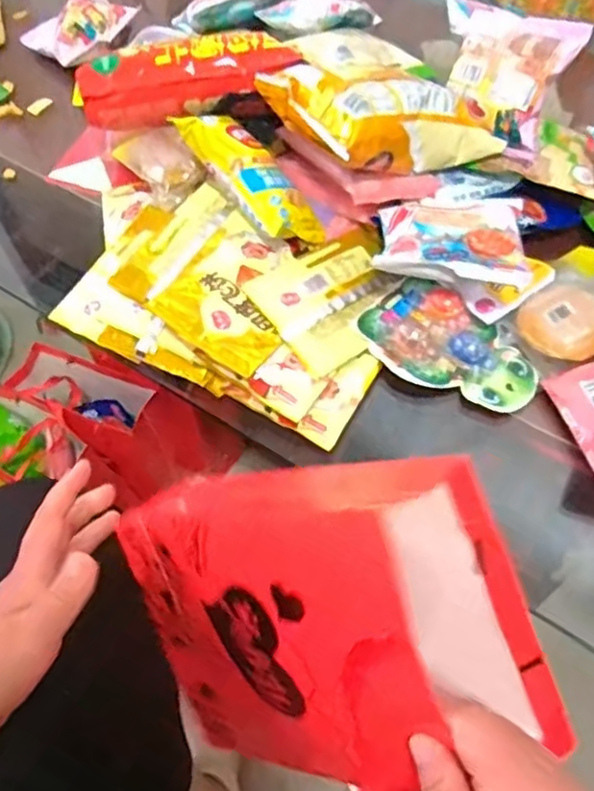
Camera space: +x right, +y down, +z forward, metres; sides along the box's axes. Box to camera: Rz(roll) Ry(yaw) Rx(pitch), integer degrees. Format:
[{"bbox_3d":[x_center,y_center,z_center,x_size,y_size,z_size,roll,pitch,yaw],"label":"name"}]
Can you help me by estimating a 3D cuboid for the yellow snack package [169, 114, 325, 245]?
[{"bbox_3d":[-0.043,-0.190,0.582,0.053,0.033,0.153,-42,84,-20],"label":"yellow snack package"}]

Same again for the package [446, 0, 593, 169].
[{"bbox_3d":[0.181,-0.305,0.629,0.147,0.044,0.114,41,107,34],"label":"package"}]

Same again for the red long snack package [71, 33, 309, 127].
[{"bbox_3d":[-0.103,-0.299,0.632,0.197,0.054,0.047,-10,58,-3],"label":"red long snack package"}]

